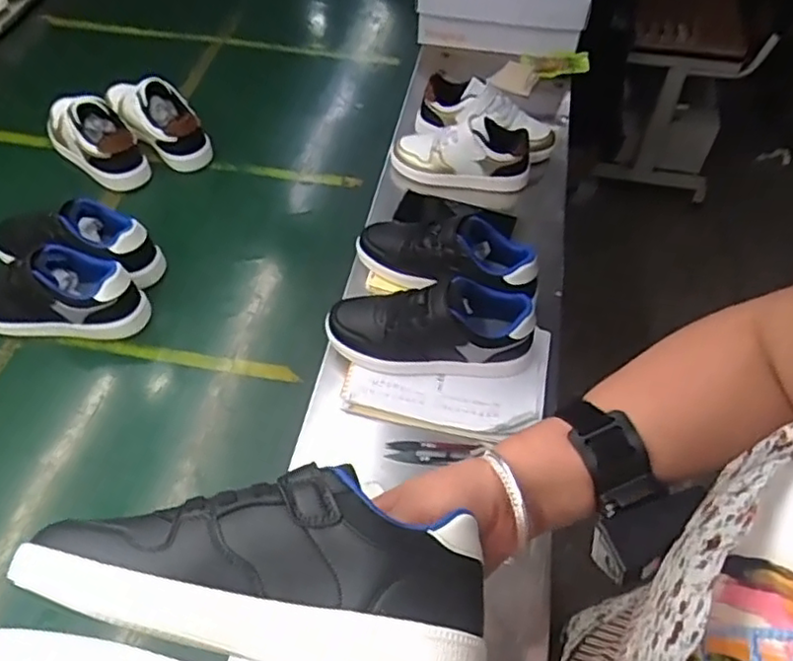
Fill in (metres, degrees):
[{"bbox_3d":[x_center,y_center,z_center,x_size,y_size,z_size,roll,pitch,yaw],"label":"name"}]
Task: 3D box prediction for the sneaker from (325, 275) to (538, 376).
[{"bbox_3d":[0.036,-0.008,0.700,0.220,0.089,0.082,1,52,0],"label":"sneaker"}]

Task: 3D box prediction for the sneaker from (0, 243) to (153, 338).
[{"bbox_3d":[-0.414,-0.045,0.761,0.212,0.095,0.072,0,52,-1],"label":"sneaker"}]

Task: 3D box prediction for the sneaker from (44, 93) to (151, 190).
[{"bbox_3d":[-0.451,-0.290,0.962,0.098,0.117,0.203,-32,59,-23],"label":"sneaker"}]

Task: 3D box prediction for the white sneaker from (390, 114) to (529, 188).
[{"bbox_3d":[0.093,-0.255,0.902,0.190,0.077,0.075,6,52,3],"label":"white sneaker"}]

